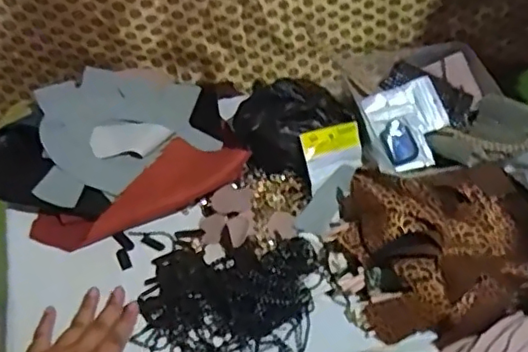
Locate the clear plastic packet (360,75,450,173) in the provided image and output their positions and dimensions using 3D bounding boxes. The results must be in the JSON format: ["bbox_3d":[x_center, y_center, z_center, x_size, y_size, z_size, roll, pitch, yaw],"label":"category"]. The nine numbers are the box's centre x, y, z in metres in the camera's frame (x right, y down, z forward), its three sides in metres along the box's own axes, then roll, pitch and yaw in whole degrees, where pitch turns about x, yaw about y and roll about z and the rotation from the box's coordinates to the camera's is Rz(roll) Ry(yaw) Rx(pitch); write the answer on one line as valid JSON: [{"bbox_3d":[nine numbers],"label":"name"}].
[{"bbox_3d":[0.186,-0.064,0.741,0.094,0.011,0.107,-22,84,-4],"label":"clear plastic packet"}]

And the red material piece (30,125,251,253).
[{"bbox_3d":[-0.149,0.010,0.697,0.257,0.040,0.089,-21,60,-17],"label":"red material piece"}]

